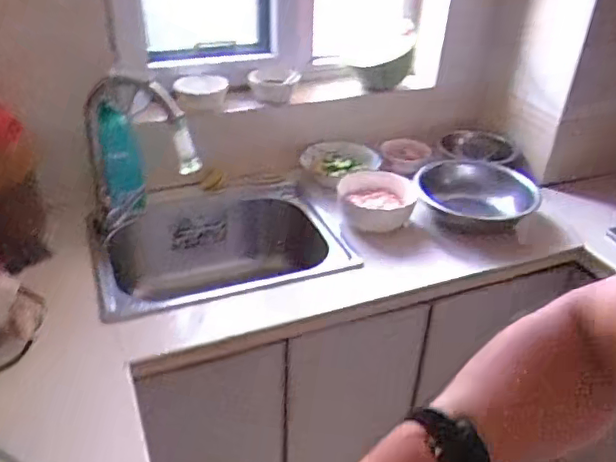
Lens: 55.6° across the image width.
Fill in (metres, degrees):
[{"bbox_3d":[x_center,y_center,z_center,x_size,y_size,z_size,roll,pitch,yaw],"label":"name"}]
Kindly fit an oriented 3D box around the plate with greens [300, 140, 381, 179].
[{"bbox_3d":[0.083,-0.191,1.532,0.177,0.030,0.174,1,33,-1],"label":"plate with greens"}]

